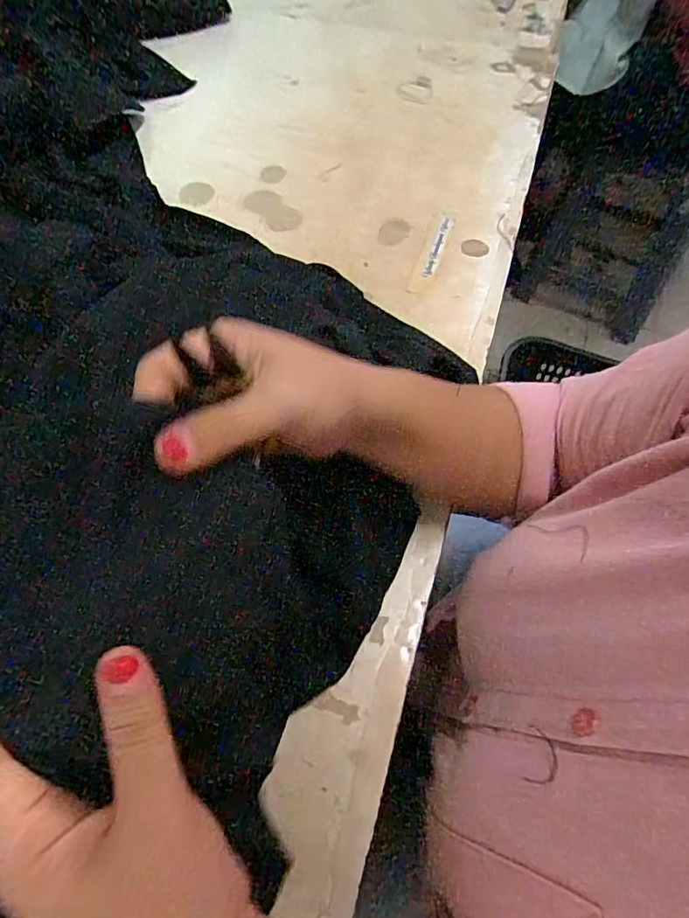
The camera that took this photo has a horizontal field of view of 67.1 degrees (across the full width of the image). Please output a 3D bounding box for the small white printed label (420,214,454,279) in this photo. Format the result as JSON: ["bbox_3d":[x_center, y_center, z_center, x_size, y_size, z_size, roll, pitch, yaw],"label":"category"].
[{"bbox_3d":[0.094,-0.214,0.514,0.015,0.004,0.090,12,64,15],"label":"small white printed label"}]

